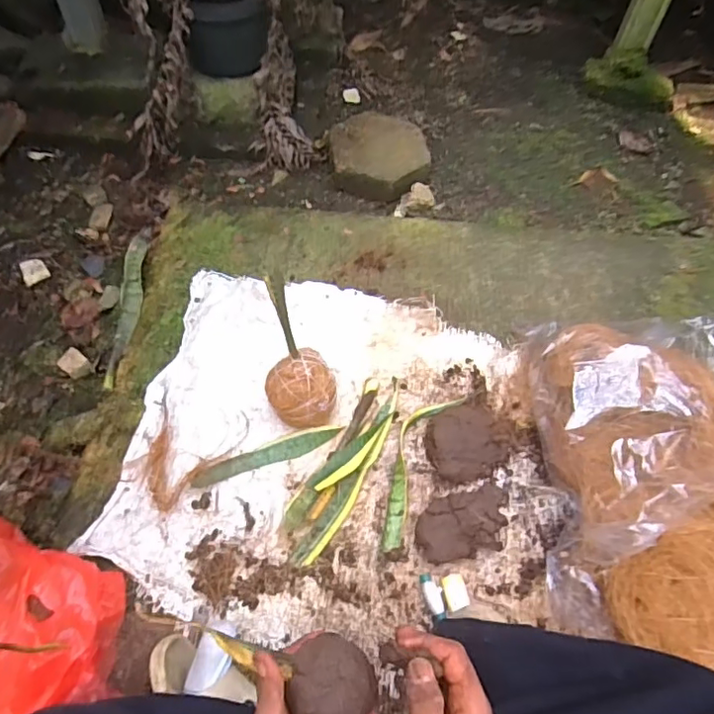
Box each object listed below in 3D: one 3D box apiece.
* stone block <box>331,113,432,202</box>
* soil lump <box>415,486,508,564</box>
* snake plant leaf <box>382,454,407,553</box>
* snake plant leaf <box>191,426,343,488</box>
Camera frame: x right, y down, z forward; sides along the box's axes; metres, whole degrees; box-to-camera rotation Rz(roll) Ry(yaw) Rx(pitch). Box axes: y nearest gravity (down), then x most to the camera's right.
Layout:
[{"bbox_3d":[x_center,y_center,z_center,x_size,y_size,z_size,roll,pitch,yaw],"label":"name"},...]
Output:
[{"bbox_3d":[0.043,-0.396,1.134,0.200,0.081,0.187,5,55,0],"label":"stone block"},{"bbox_3d":[0.139,0.211,0.718,0.127,0.030,0.085,-7,56,-10],"label":"soil lump"},{"bbox_3d":[0.053,0.189,0.725,0.024,0.021,0.116,10,55,2],"label":"snake plant leaf"},{"bbox_3d":[-0.121,0.125,0.753,0.200,0.017,0.031,-19,59,-17],"label":"snake plant leaf"}]

